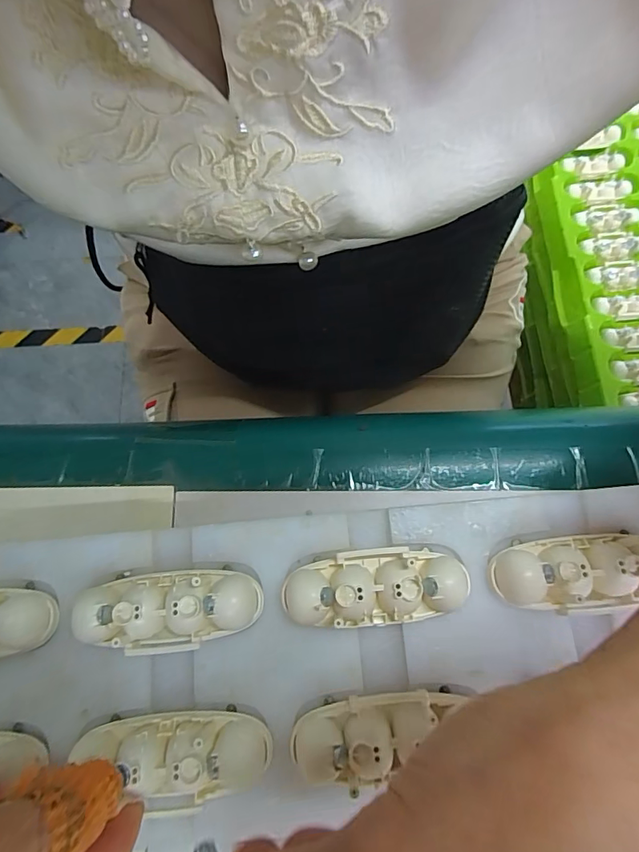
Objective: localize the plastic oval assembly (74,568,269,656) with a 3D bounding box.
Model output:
[{"bbox_3d":[-0.051,0.063,0.158,0.060,0.014,0.025,-6,74,0],"label":"plastic oval assembly"}]

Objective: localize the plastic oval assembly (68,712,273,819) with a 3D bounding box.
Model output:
[{"bbox_3d":[-0.047,0.107,0.145,0.061,0.014,0.025,0,74,1],"label":"plastic oval assembly"}]

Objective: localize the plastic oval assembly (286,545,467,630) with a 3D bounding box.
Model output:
[{"bbox_3d":[0.018,0.055,0.159,0.061,0.015,0.024,-5,74,0],"label":"plastic oval assembly"}]

